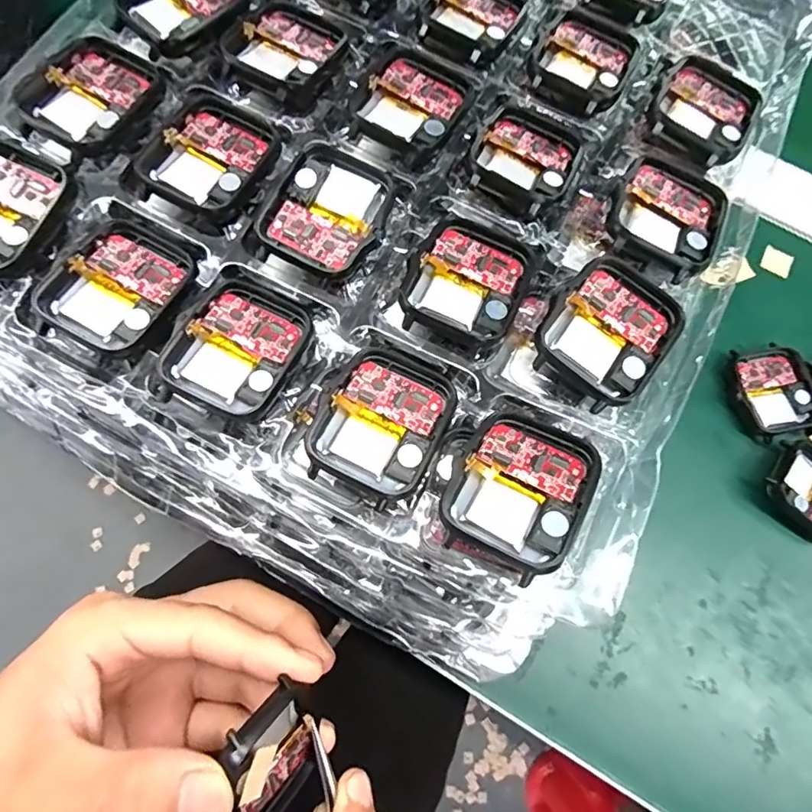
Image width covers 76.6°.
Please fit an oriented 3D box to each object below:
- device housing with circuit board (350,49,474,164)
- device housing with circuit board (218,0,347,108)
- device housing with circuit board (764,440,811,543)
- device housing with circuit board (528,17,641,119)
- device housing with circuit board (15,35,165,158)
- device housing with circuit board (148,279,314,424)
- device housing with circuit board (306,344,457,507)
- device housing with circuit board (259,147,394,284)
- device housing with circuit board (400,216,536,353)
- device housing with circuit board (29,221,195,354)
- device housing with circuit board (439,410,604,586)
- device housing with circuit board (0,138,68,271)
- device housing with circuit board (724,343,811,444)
[{"bbox_3d":[0.003,-0.112,0.191,0.036,0.006,0.046,31,76,7],"label":"device housing with circuit board"},{"bbox_3d":[-0.045,-0.138,0.199,0.039,0.012,0.046,32,76,7],"label":"device housing with circuit board"},{"bbox_3d":[0.194,0.040,0.244,0.044,0.014,0.039,36,76,8],"label":"device housing with circuit board"},{"bbox_3d":[0.071,-0.136,0.204,0.036,0.004,0.045,30,76,7],"label":"device housing with circuit board"},{"bbox_3d":[-0.113,-0.112,0.184,0.039,0.006,0.044,37,76,9],"label":"device housing with circuit board"},{"bbox_3d":[-0.054,-0.019,0.166,0.038,0.008,0.046,23,75,5],"label":"device housing with circuit board"},{"bbox_3d":[-0.007,0.005,0.161,0.036,0.006,0.045,24,75,5],"label":"device housing with circuit board"},{"bbox_3d":[-0.026,-0.068,0.175,0.037,0.006,0.044,31,76,7],"label":"device housing with circuit board"},{"bbox_3d":[0.021,-0.042,0.171,0.038,0.005,0.046,28,75,6],"label":"device housing with circuit board"},{"bbox_3d":[-0.094,-0.040,0.170,0.036,0.009,0.044,32,76,7],"label":"device housing with circuit board"},{"bbox_3d":[0.034,0.023,0.150,0.037,0.005,0.047,23,63,18],"label":"device housing with circuit board"},{"bbox_3d":[-0.135,-0.066,0.170,0.036,0.008,0.042,18,74,3],"label":"device housing with circuit board"},{"bbox_3d":[0.184,-0.008,0.258,0.041,0.007,0.044,-18,75,-6],"label":"device housing with circuit board"}]

